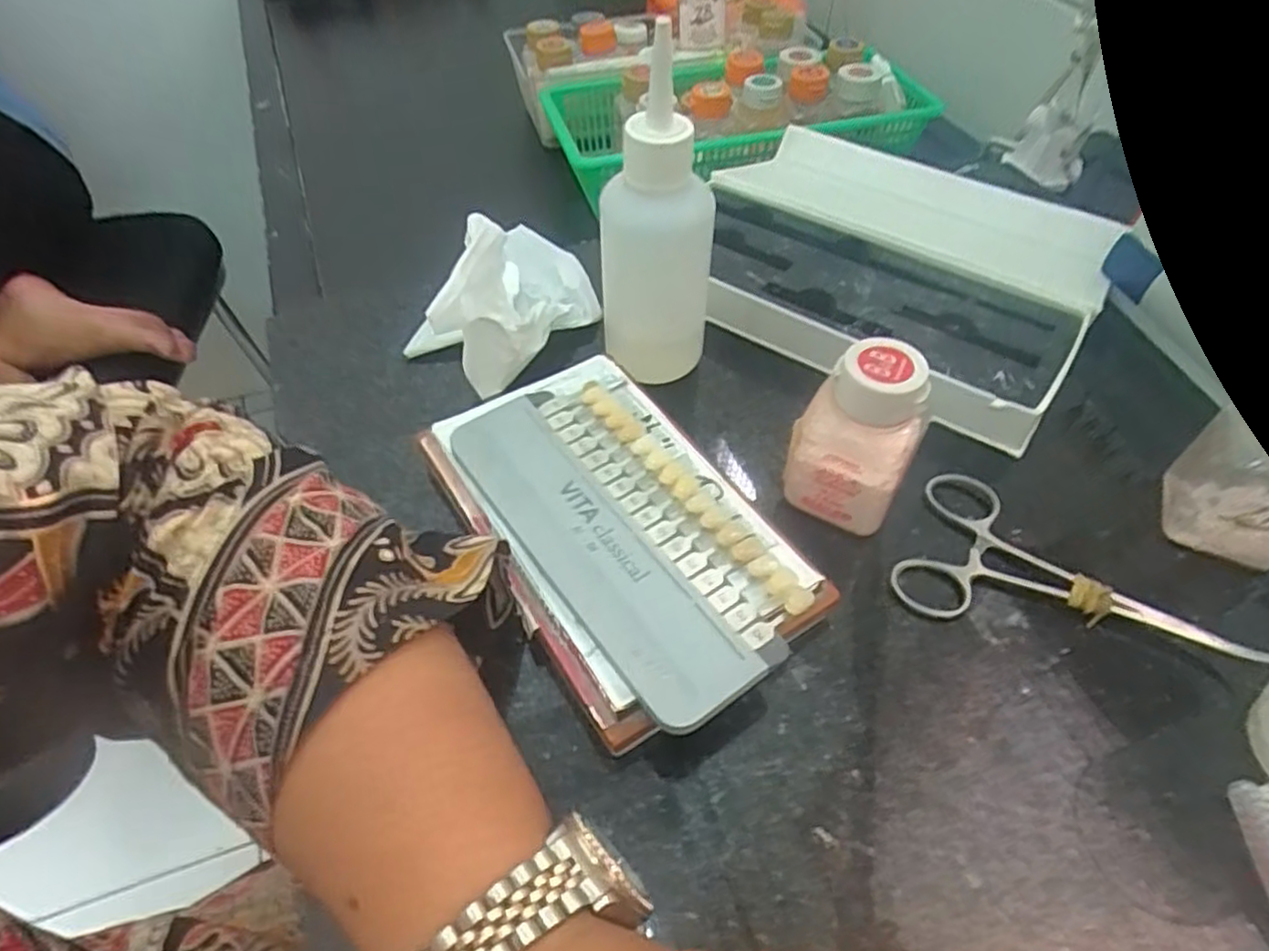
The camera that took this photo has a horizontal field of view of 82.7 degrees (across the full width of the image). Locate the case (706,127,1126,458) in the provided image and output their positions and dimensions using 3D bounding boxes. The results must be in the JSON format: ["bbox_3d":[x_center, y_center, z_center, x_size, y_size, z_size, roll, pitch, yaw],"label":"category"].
[{"bbox_3d":[0.130,-0.112,0.384,0.204,0.032,0.182,30,56,20],"label":"case"}]

